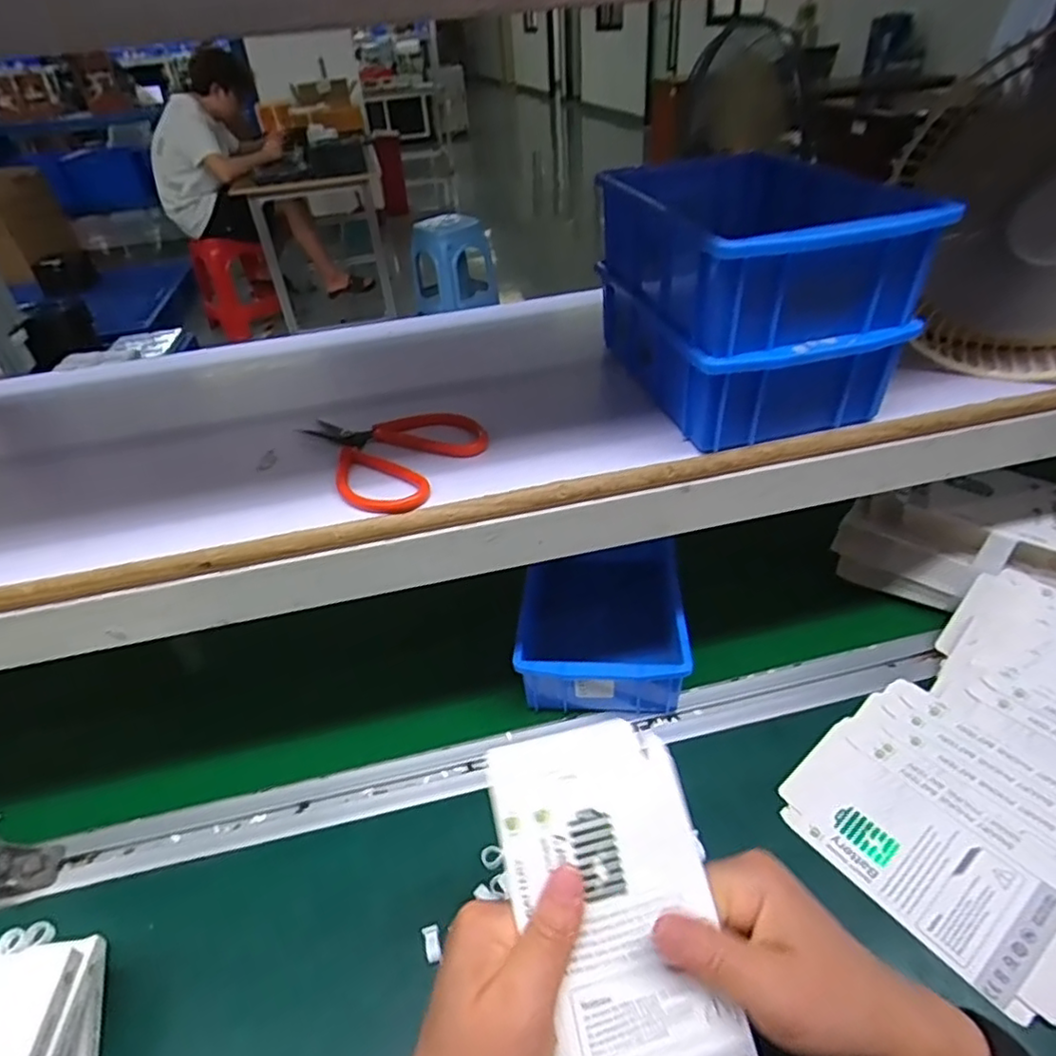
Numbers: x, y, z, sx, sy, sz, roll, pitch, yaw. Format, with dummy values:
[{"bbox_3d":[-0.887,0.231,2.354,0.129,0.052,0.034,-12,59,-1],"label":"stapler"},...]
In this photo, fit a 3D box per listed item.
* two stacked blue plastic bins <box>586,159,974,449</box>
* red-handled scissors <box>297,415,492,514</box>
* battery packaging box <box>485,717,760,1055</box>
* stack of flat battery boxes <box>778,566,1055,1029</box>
[{"bbox_3d":[0.140,-0.153,0.411,0.133,0.115,0.182,-12,39,-9],"label":"two stacked blue plastic bins"},{"bbox_3d":[-0.085,-0.053,0.408,0.096,0.011,0.119,-27,44,-25],"label":"red-handled scissors"},{"bbox_3d":[0.040,0.177,0.282,0.086,0.015,0.169,-10,66,-7],"label":"battery packaging box"},{"bbox_3d":[0.348,0.163,0.429,0.285,0.062,0.206,-28,45,-25],"label":"stack of flat battery boxes"}]

